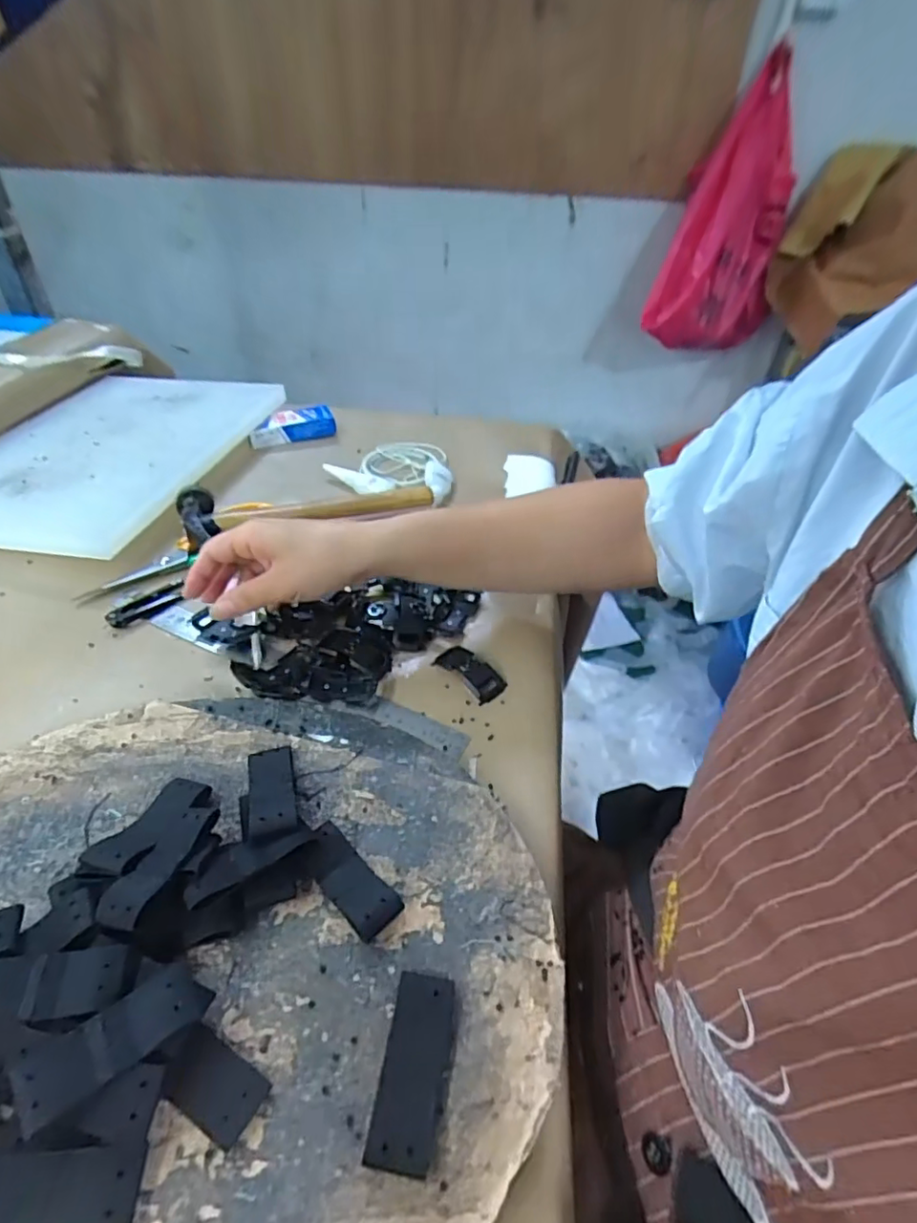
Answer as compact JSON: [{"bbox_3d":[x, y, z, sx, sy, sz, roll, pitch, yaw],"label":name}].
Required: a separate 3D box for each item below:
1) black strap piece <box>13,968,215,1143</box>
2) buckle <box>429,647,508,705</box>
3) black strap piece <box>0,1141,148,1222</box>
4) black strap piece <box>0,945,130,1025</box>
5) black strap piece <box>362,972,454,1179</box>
[{"bbox_3d":[-0.139,0.170,0.236,0.070,0.008,0.029,-28,55,-22],"label":"black strap piece"},{"bbox_3d":[0.008,0.042,0.432,0.028,0.012,0.058,-30,52,-31],"label":"buckle"},{"bbox_3d":[-0.152,0.213,0.213,0.067,0.014,0.025,-2,42,-5],"label":"black strap piece"},{"bbox_3d":[-0.178,0.160,0.250,0.066,0.007,0.025,-3,43,-7],"label":"black strap piece"},{"bbox_3d":[-0.018,0.191,0.247,0.027,0.011,0.066,8,42,5],"label":"black strap piece"}]

